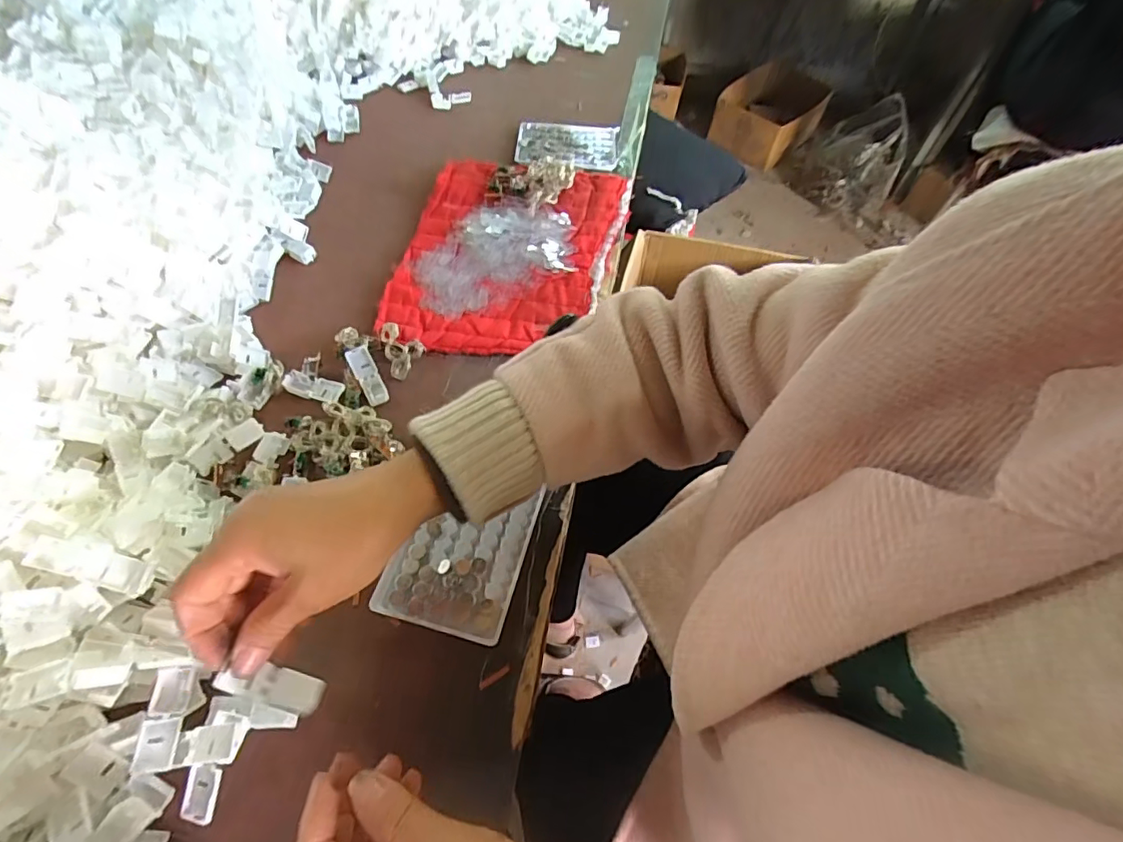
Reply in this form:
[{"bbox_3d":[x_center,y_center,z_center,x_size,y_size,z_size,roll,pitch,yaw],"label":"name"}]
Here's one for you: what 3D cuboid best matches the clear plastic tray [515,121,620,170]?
[{"bbox_3d":[0.007,-0.369,0.694,0.134,0.010,0.099,4,57,-1],"label":"clear plastic tray"}]

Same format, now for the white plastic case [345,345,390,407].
[{"bbox_3d":[-0.175,-0.041,0.470,0.019,0.005,0.058,-26,80,-17],"label":"white plastic case"}]

